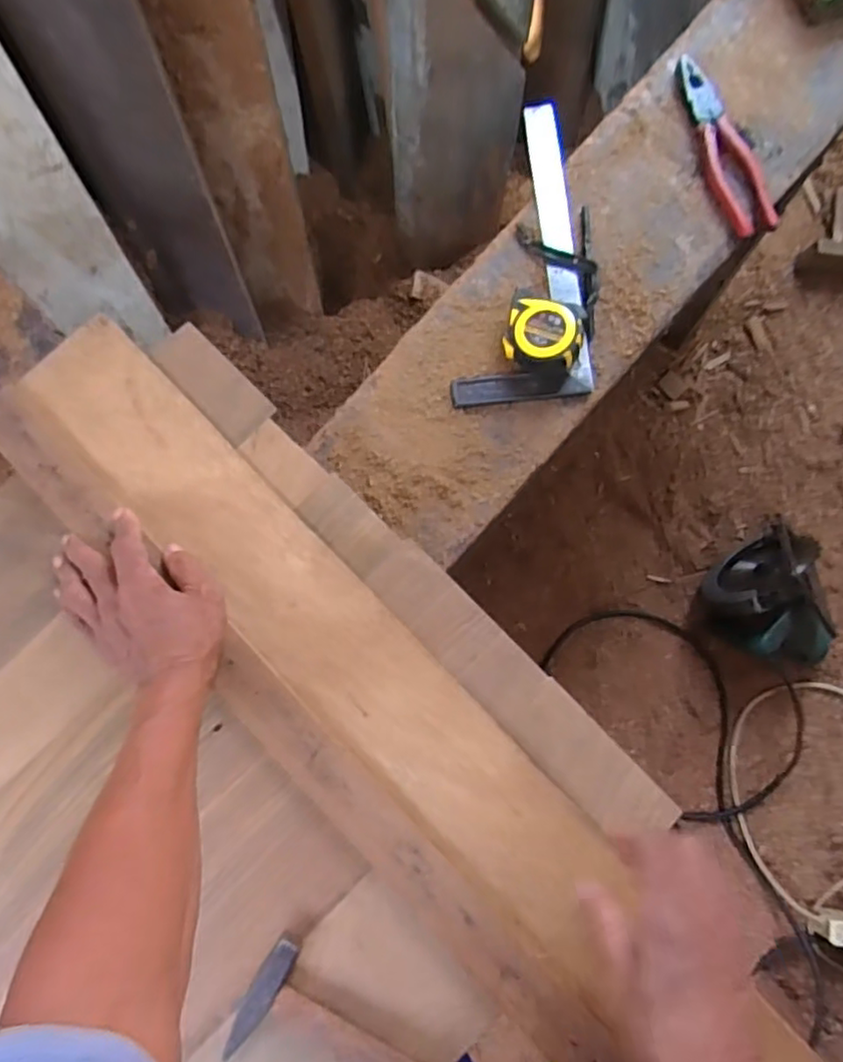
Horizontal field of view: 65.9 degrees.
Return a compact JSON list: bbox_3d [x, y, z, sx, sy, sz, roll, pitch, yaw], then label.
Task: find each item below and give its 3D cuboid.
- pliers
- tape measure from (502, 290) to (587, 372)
[{"bbox_3d":[0.299,-0.378,0.637,0.049,0.017,0.191,-14,81,-2],"label":"pliers"},{"bbox_3d":[0.113,-0.182,0.596,0.073,0.043,0.069,16,82,3],"label":"tape measure"}]

